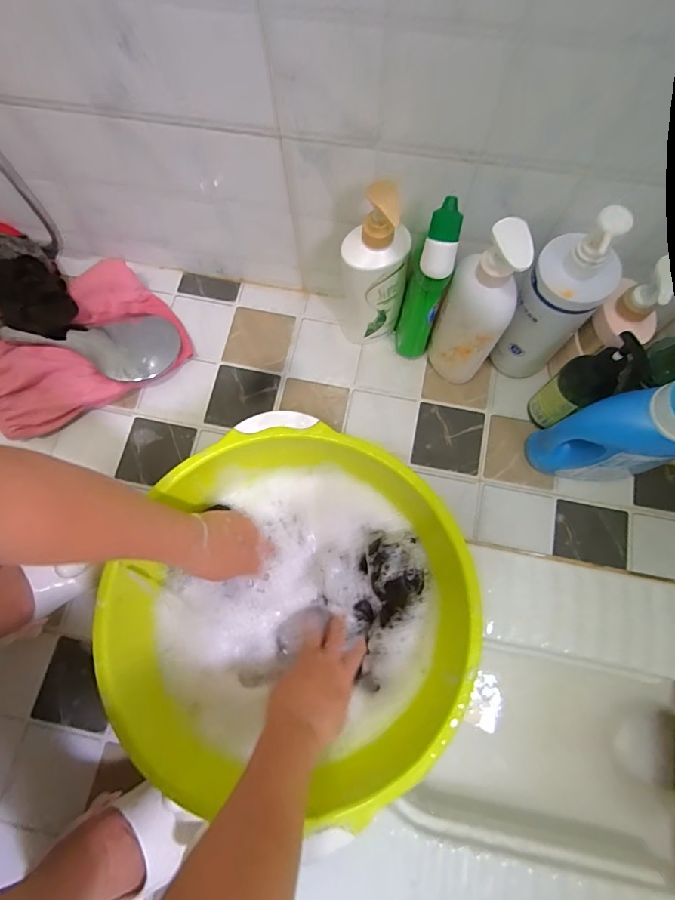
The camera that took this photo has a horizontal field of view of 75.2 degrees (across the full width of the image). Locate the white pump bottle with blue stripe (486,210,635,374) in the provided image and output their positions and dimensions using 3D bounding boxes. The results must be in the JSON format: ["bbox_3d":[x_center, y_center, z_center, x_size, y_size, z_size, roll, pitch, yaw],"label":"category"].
[{"bbox_3d":[0.245,-0.167,0.505,0.072,0.240,0.087,-42,76,-10],"label":"white pump bottle with blue stripe"}]

